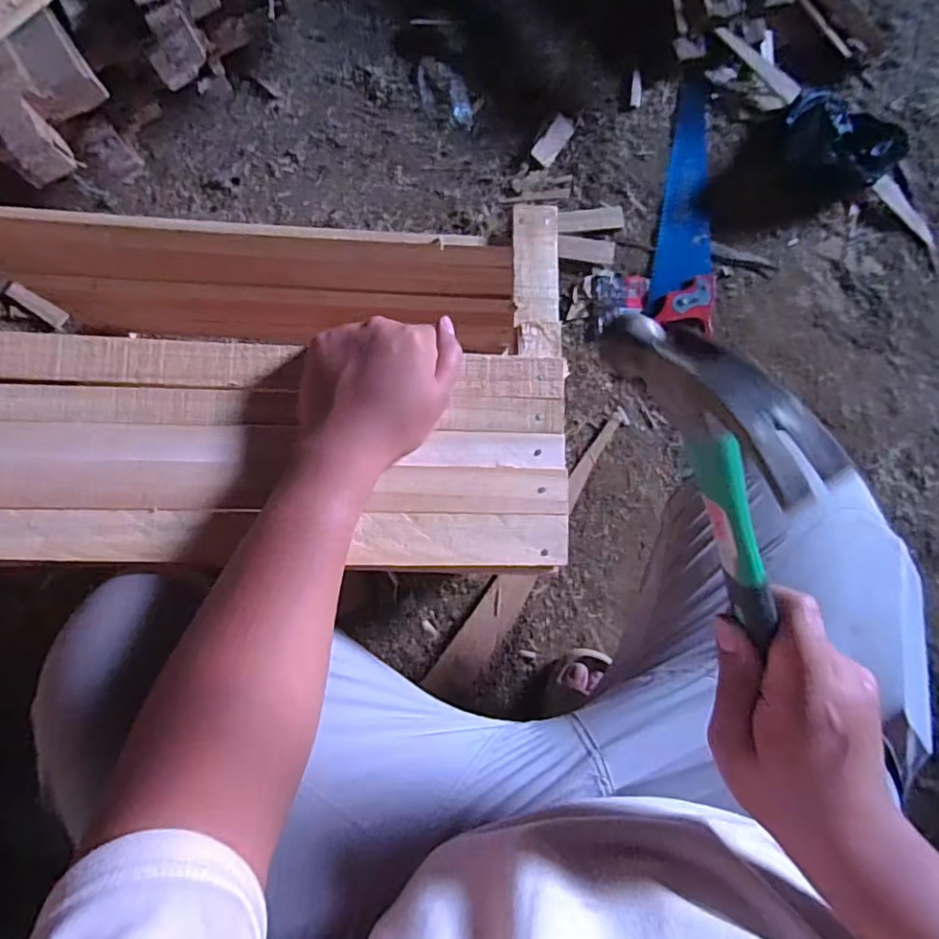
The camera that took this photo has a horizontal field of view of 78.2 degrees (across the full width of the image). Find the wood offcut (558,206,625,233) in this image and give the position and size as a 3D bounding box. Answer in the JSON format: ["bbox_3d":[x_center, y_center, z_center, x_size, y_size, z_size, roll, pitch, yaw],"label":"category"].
[{"bbox_3d":[0.176,-0.363,0.837,0.097,0.006,0.033,-5,84,-7],"label":"wood offcut"}]

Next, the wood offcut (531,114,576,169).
[{"bbox_3d":[0.121,-0.474,0.834,0.033,0.011,0.075,35,81,-1],"label":"wood offcut"}]

